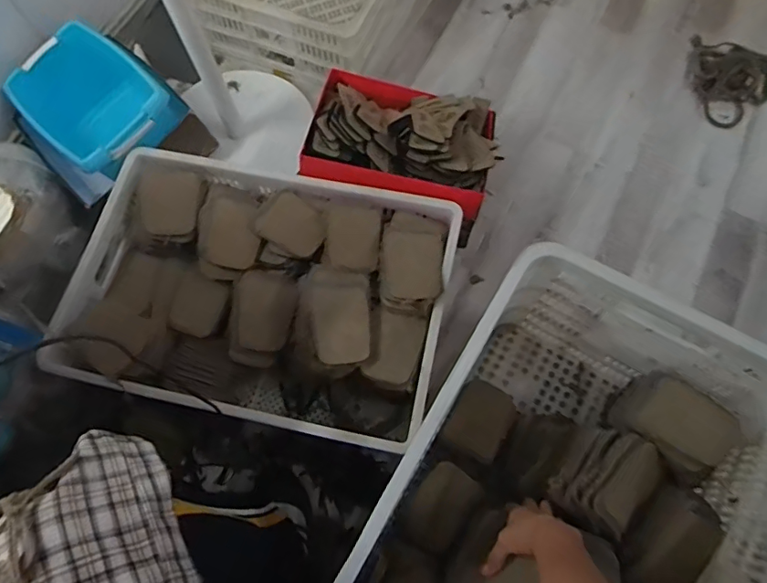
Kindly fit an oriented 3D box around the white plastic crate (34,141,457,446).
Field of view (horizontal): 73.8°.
[{"bbox_3d":[-0.197,0.017,0.888,0.581,0.206,0.419,12,69,7],"label":"white plastic crate"}]

